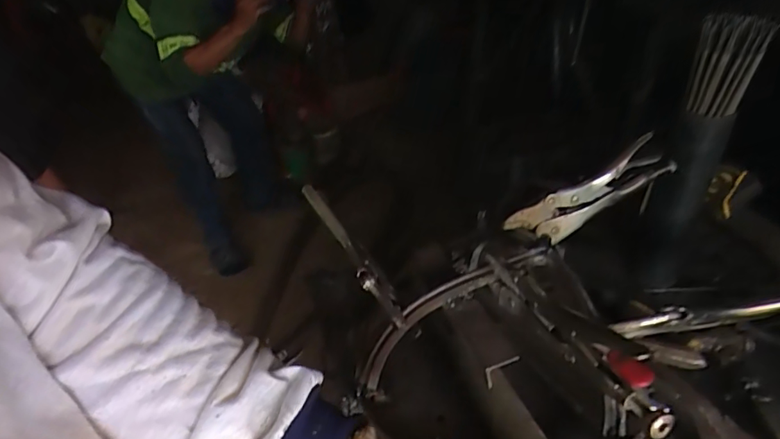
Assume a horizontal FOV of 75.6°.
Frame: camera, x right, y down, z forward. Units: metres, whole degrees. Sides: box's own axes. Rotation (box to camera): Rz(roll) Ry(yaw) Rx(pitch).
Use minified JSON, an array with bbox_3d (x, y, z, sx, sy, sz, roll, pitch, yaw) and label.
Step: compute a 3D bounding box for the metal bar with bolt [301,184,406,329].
[{"bbox_3d":[-0.034,0.029,0.446,0.022,0.021,0.161,-27,62,-22],"label":"metal bar with bolt"}]

